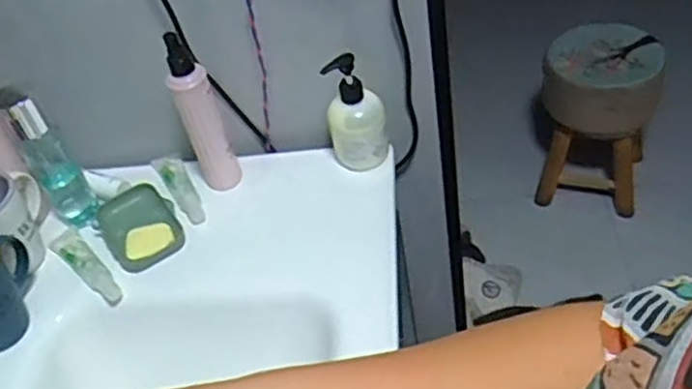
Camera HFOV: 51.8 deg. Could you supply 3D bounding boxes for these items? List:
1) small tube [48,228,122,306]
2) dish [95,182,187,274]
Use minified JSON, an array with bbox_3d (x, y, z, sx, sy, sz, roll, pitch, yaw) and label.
[{"bbox_3d":[-0.299,0.081,0.820,0.031,0.015,0.143,-39,50,-22],"label":"small tube"},{"bbox_3d":[-0.242,0.037,0.839,0.083,0.019,0.119,-31,62,-18],"label":"dish"}]

